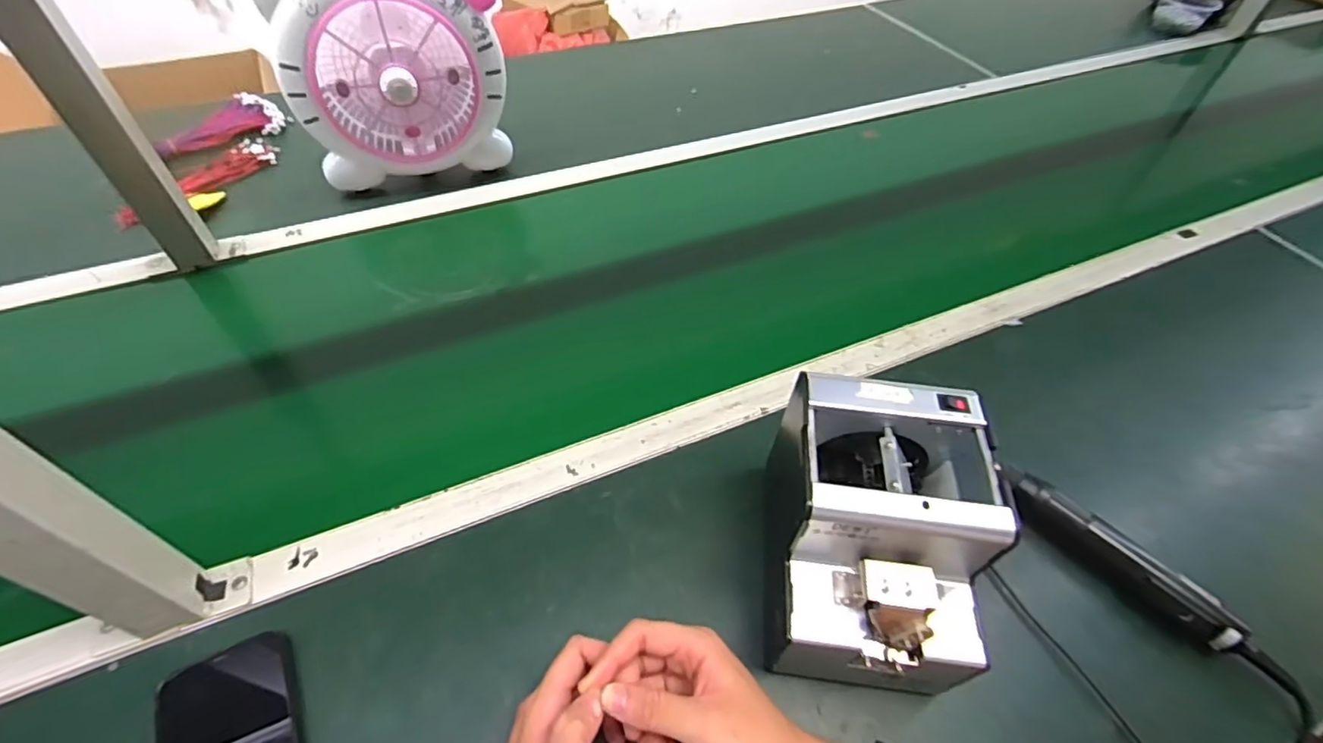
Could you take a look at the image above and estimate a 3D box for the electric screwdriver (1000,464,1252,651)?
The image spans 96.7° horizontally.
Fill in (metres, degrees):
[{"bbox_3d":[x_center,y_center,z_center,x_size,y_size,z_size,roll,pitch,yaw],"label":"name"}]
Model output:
[{"bbox_3d":[0.364,0.146,0.476,0.031,0.029,0.185,-34,59,-27],"label":"electric screwdriver"}]

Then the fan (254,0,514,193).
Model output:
[{"bbox_3d":[-0.331,-0.382,0.736,0.241,0.233,0.136,-18,53,-17],"label":"fan"}]

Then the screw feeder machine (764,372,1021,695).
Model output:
[{"bbox_3d":[0.150,0.115,0.419,0.123,0.145,0.162,7,50,2],"label":"screw feeder machine"}]

